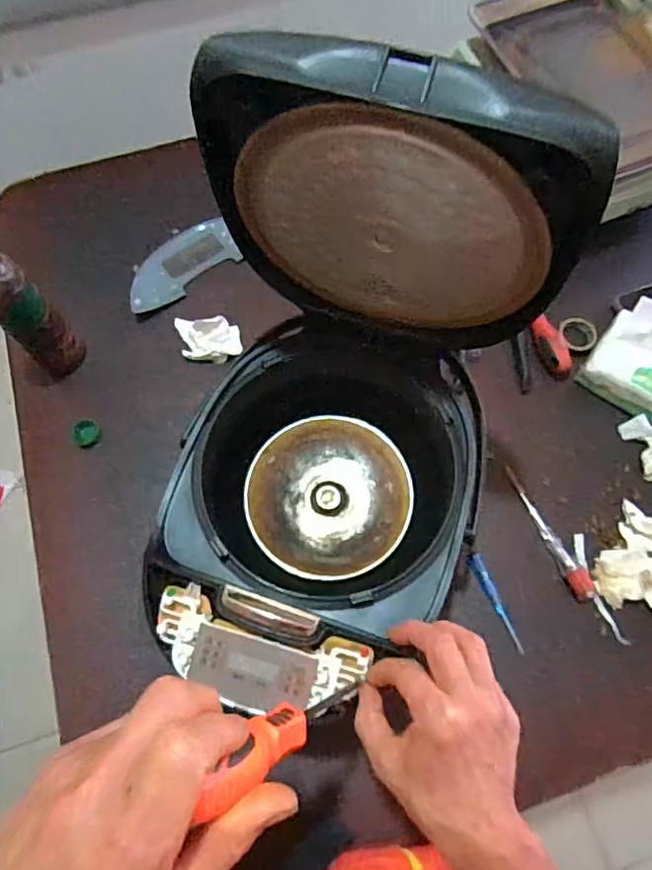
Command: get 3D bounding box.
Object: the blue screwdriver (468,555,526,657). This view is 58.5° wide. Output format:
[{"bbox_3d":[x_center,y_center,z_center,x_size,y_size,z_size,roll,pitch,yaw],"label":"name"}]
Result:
[{"bbox_3d":[0.184,0.180,0.626,0.013,0.013,0.110,-23,70,-8],"label":"blue screwdriver"}]

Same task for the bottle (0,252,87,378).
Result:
[{"bbox_3d":[-0.336,-0.135,0.650,0.059,0.191,0.059,-39,73,-13],"label":"bottle"}]

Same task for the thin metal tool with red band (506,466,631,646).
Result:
[{"bbox_3d":[0.258,0.132,0.644,0.023,0.016,0.216,-26,71,-9],"label":"thin metal tool with red band"}]

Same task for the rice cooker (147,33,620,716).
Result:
[{"bbox_3d":[-0.003,0.019,0.447,0.250,0.385,0.342,16,70,7],"label":"rice cooker"}]

